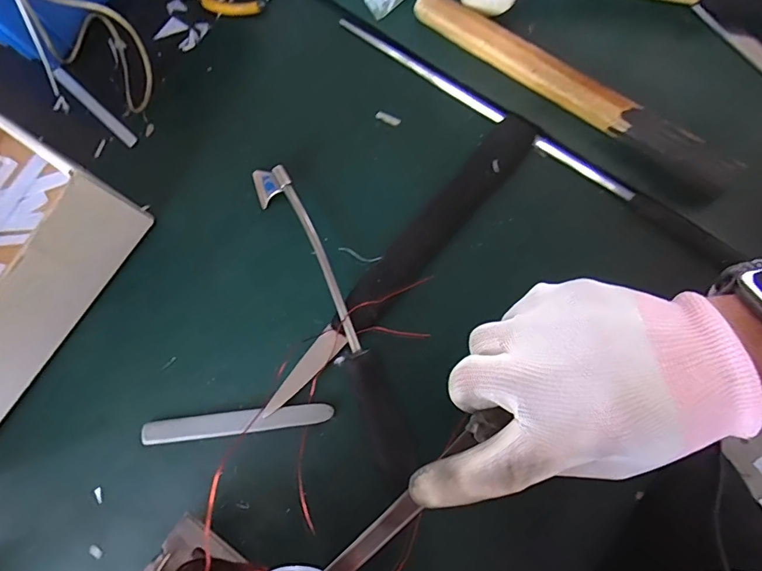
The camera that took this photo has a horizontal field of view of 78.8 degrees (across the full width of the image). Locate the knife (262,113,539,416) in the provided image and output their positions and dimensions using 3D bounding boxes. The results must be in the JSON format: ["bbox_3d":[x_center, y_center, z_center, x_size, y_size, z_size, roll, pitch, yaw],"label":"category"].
[{"bbox_3d":[0.016,-0.020,0.321,0.030,0.020,0.265,41,84,11],"label":"knife"}]

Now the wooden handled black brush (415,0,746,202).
[{"bbox_3d":[0.132,-0.143,0.336,0.247,0.030,0.025,38,83,10],"label":"wooden handled black brush"}]

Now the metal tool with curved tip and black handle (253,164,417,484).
[{"bbox_3d":[-0.034,0.015,0.317,0.026,0.017,0.234,-26,78,-2],"label":"metal tool with curved tip and black handle"}]

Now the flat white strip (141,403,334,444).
[{"bbox_3d":[-0.098,0.093,0.314,0.129,0.004,0.014,-8,69,4],"label":"flat white strip"}]

